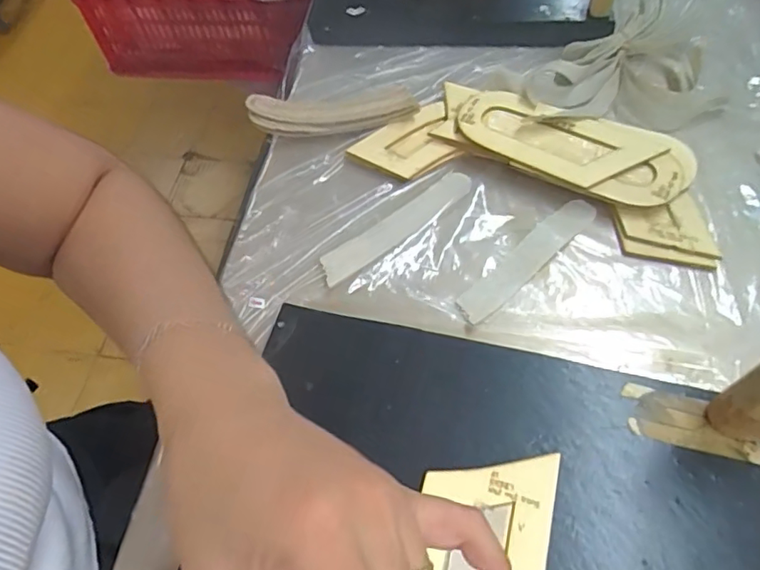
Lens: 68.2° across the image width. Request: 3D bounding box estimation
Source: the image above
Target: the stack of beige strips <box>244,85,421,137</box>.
[{"bbox_3d":[-0.042,-0.152,0.494,0.143,0.026,0.040,-7,57,0],"label":"stack of beige strips"}]

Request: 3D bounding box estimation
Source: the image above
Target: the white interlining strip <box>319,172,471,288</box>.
[{"bbox_3d":[0.013,-0.049,0.441,0.144,0.004,0.032,-35,51,-18],"label":"white interlining strip"}]

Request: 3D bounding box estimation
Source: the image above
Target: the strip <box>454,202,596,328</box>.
[{"bbox_3d":[0.109,-0.021,0.415,0.136,0.004,0.026,-39,63,-19],"label":"strip"}]

